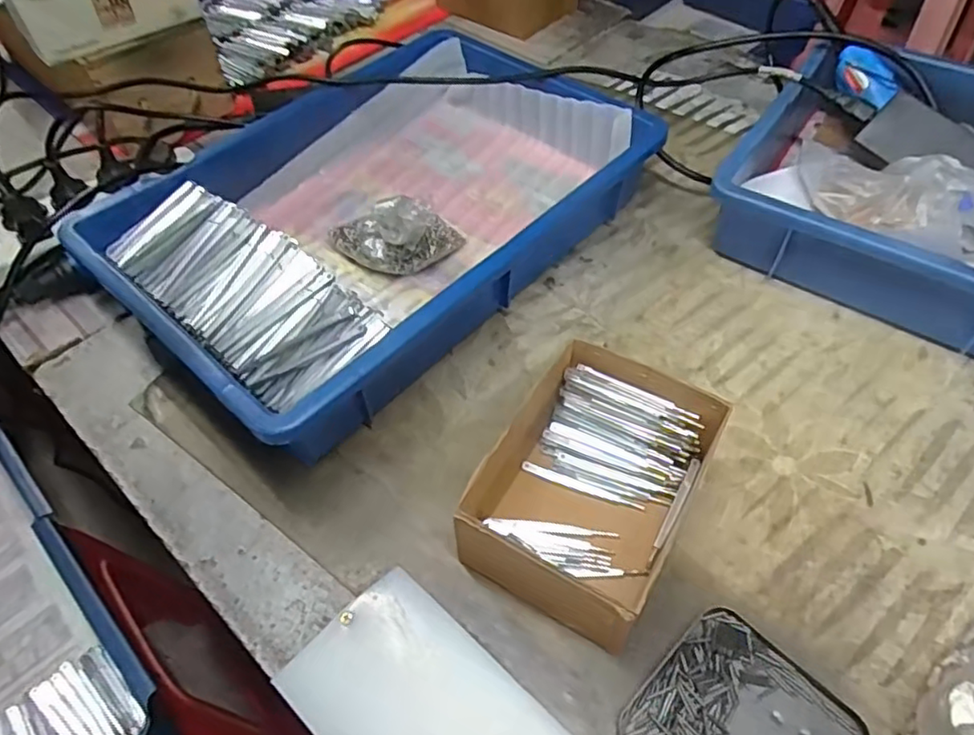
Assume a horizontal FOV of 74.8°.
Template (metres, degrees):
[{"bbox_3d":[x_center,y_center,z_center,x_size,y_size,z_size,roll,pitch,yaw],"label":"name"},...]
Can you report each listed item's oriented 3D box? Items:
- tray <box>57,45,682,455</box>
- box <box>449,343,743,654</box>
[{"bbox_3d":[-0.083,-0.135,0.536,0.273,0.085,0.415,37,62,25],"label":"tray"},{"bbox_3d":[0.063,0.077,0.393,0.114,0.070,0.166,26,59,19],"label":"box"}]

